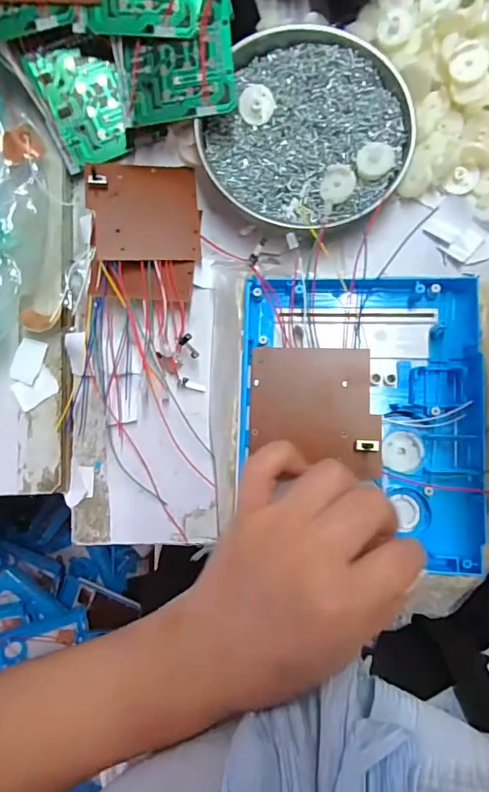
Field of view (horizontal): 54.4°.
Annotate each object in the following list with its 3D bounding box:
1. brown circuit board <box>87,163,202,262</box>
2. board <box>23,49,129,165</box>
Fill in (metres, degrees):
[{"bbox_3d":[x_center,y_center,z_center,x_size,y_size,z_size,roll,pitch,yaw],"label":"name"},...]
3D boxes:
[{"bbox_3d":[-0.066,-0.124,0.317,0.071,0.010,0.071,-3,76,-12],"label":"brown circuit board"},{"bbox_3d":[-0.105,-0.197,0.320,0.049,0.006,0.069,-28,112,-6],"label":"board"}]

